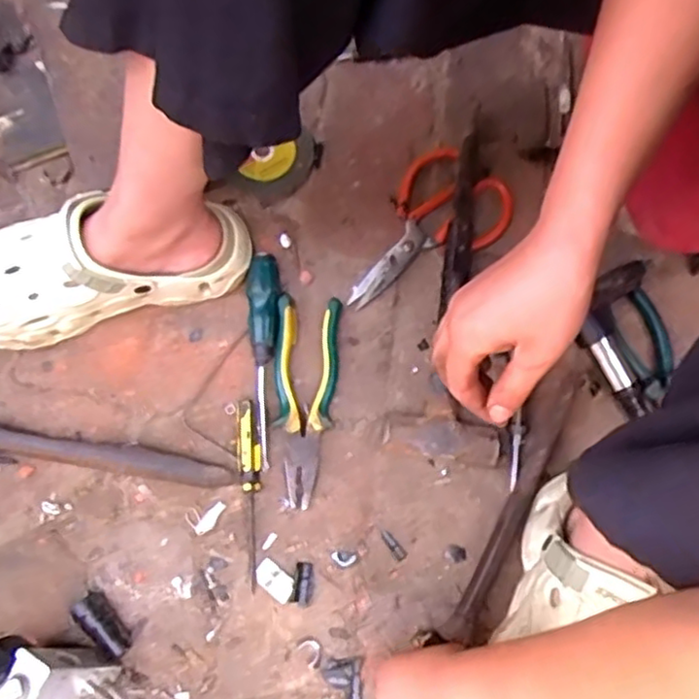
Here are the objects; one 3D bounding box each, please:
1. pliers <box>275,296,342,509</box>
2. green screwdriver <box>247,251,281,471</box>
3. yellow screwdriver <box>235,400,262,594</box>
[{"bbox_3d":[-0.042,0.045,0.603,0.055,0.027,0.185,4,74,-1],"label":"pliers"},{"bbox_3d":[-0.078,0.007,0.609,0.028,0.023,0.192,0,85,-1],"label":"green screwdriver"},{"bbox_3d":[-0.086,0.125,0.586,0.021,0.017,0.158,-4,84,-2],"label":"yellow screwdriver"}]

